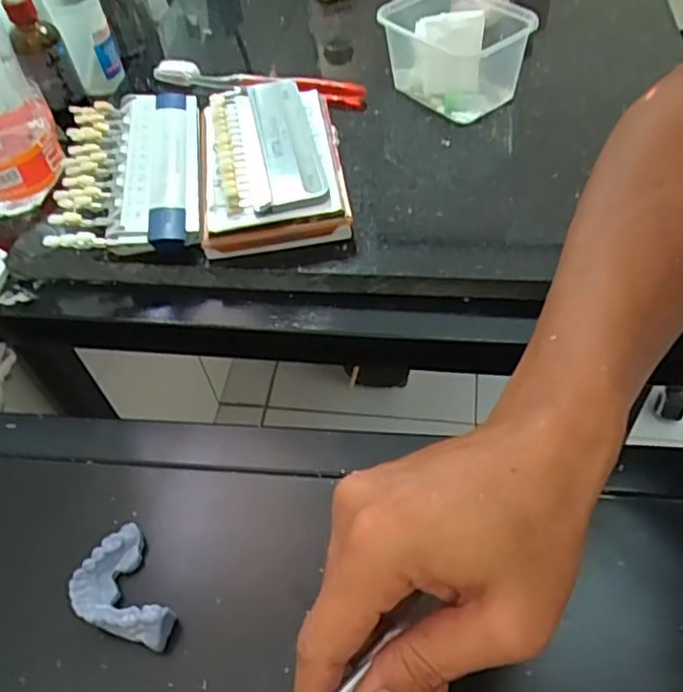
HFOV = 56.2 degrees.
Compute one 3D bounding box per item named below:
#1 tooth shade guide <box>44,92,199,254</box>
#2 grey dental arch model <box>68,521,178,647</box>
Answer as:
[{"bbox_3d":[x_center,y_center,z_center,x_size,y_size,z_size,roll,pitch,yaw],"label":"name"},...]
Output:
[{"bbox_3d":[-0.148,-0.129,0.454,0.093,0.014,0.177,-5,51,-7],"label":"tooth shade guide"},{"bbox_3d":[-0.117,0.135,0.342,0.041,0.022,0.068,-28,54,-16],"label":"grey dental arch model"}]

